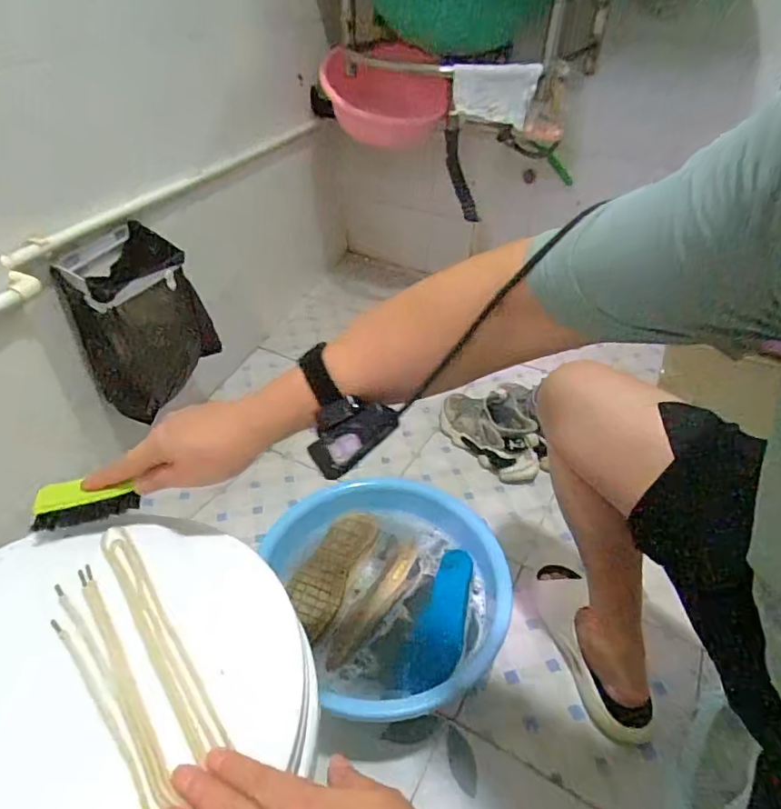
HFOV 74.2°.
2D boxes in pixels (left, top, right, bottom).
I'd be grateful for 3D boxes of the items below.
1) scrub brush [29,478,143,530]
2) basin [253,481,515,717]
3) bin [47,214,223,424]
[{"bbox_3d":[-0.269,0.084,0.458,0.080,0.034,0.032,-13,43,-16],"label":"scrub brush"},{"bbox_3d":[0.008,0.286,0.830,0.325,0.138,0.332,1,41,-1],"label":"basin"},{"bbox_3d":[-0.439,-0.169,0.936,0.126,0.263,0.229,23,45,23],"label":"bin"}]

